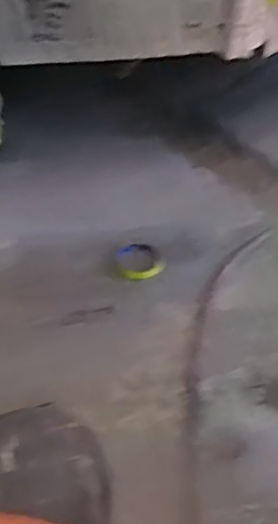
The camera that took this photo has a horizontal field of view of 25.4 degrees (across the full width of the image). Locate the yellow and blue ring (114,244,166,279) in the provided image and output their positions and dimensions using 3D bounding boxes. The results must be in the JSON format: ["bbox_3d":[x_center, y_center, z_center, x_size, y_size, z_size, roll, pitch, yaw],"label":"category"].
[{"bbox_3d":[0.000,-0.003,1.170,0.090,0.016,0.090,-3,45,3],"label":"yellow and blue ring"}]

